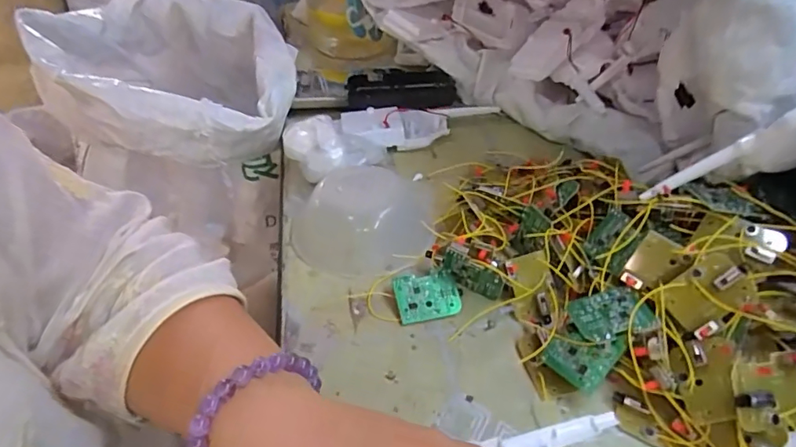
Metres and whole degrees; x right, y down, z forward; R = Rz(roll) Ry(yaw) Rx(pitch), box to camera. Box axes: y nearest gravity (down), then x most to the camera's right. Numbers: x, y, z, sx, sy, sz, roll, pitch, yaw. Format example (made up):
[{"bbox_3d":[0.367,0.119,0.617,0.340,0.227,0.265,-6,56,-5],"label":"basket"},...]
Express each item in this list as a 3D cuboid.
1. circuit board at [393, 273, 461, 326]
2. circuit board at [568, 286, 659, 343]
[{"bbox_3d":[0.019,0.050,0.339,0.043,0.004,0.033,-8,66,-10],"label":"circuit board"},{"bbox_3d":[0.123,0.053,0.291,0.040,0.005,0.033,-20,40,-1],"label":"circuit board"}]

